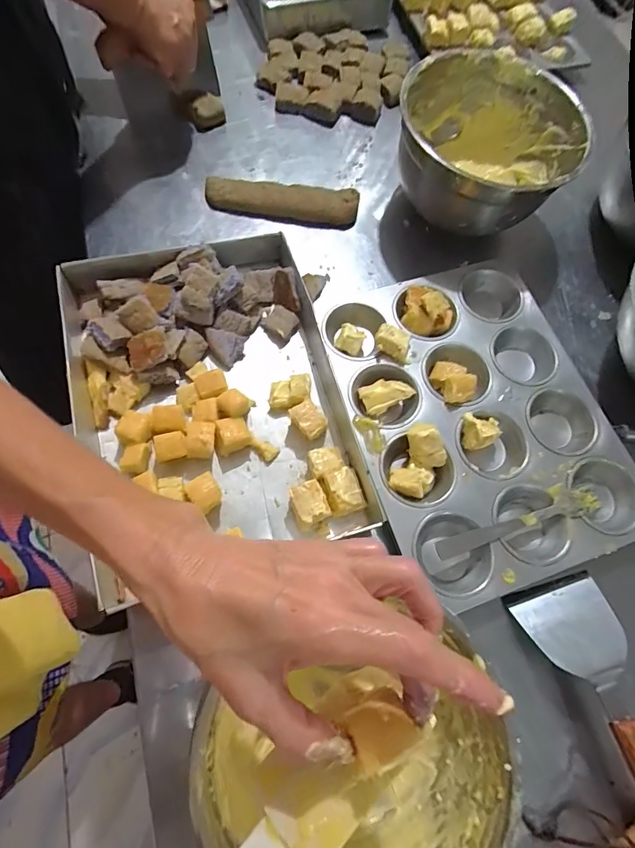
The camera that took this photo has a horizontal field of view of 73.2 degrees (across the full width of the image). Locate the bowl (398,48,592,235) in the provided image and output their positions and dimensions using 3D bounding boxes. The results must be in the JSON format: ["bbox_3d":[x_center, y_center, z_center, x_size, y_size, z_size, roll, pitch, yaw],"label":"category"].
[{"bbox_3d":[0.195,-0.324,0.509,0.196,0.105,0.196,2,67,-6],"label":"bowl"}]

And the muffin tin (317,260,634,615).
[{"bbox_3d":[0.157,-0.013,0.444,0.254,0.049,0.336,-15,70,-13],"label":"muffin tin"}]

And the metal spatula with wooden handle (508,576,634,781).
[{"bbox_3d":[0.247,0.241,0.348,0.085,0.042,0.214,-15,70,-11],"label":"metal spatula with wooden handle"}]

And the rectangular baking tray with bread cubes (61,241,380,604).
[{"bbox_3d":[-0.103,-0.035,0.417,0.250,0.046,0.327,-12,69,-12],"label":"rectangular baking tray with bread cubes"}]

